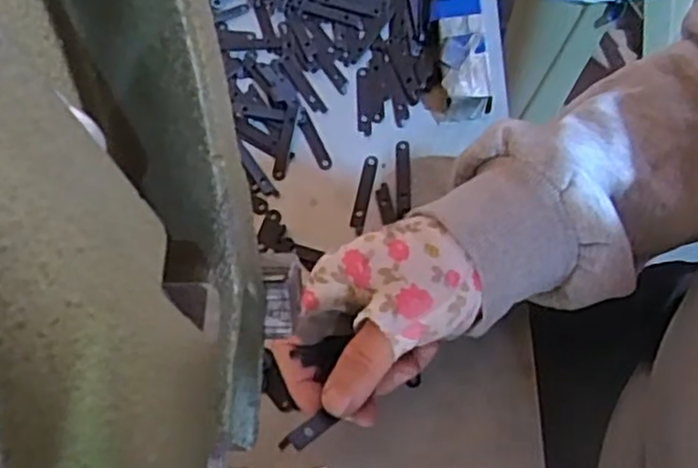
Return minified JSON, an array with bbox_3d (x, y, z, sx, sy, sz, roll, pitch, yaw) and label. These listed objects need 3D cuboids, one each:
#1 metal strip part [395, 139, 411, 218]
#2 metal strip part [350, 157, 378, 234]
[{"bbox_3d":[0.034,-0.037,0.452,0.009,0.004,0.052,0,65,5],"label":"metal strip part"},{"bbox_3d":[0.010,-0.026,0.450,0.009,0.004,0.053,10,66,9],"label":"metal strip part"}]

